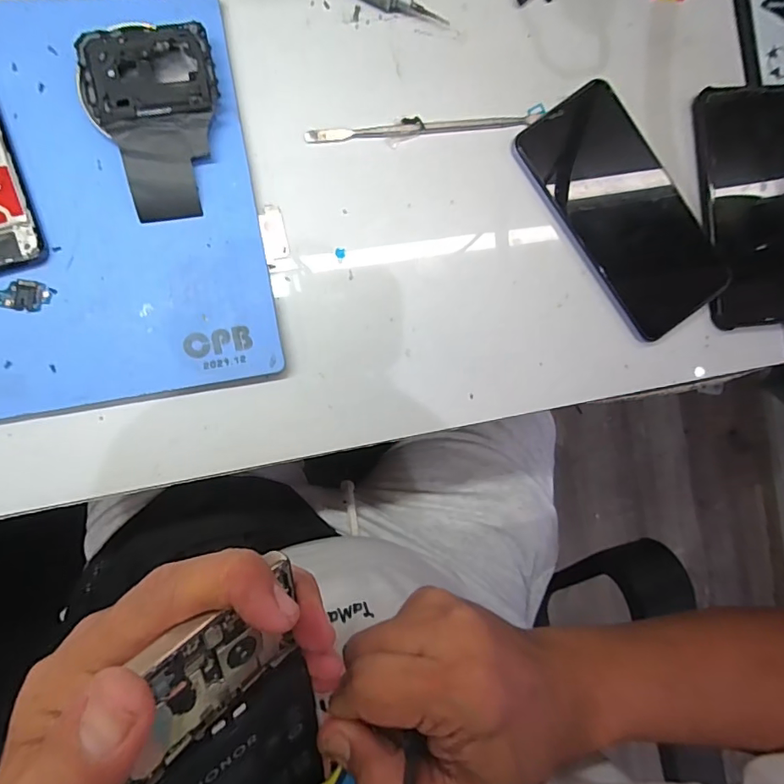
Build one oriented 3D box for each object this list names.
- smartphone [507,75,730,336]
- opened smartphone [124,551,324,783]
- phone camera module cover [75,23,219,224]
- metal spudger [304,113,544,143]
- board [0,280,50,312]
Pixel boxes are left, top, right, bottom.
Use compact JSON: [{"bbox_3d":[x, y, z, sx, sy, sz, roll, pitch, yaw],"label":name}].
[{"bbox_3d":[0.155,-0.118,0.322,0.078,0.012,0.162,-37,97,-3],"label":"smartphone"},{"bbox_3d":[-0.058,0.136,0.184,0.067,0.007,0.144,-26,125,-40],"label":"opened smartphone"},{"bbox_3d":[-0.131,-0.147,0.268,0.067,0.015,0.098,-3,91,-9],"label":"phone camera module cover"},{"bbox_3d":[0.022,-0.167,0.308,0.151,0.004,0.007,-9,92,-9],"label":"metal spudger"},{"bbox_3d":[-0.208,-0.053,0.259,0.044,0.004,0.016,5,89,-9],"label":"board"}]

